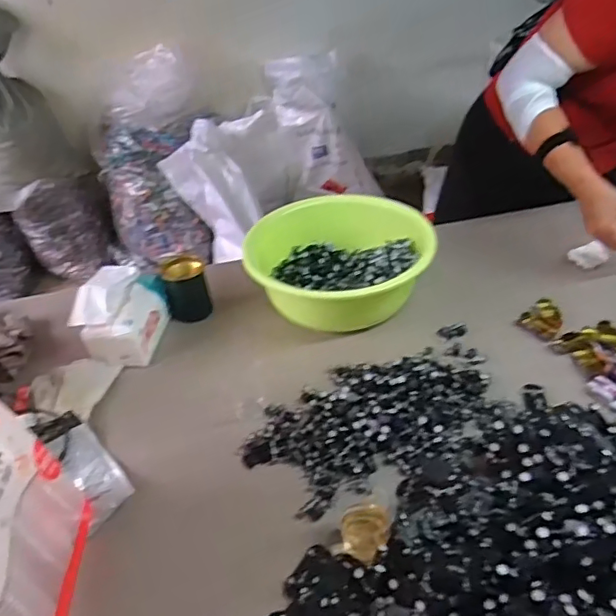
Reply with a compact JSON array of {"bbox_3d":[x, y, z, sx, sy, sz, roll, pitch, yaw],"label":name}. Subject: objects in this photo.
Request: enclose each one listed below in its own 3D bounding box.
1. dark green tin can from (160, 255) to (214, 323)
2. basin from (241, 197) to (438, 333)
[{"bbox_3d":[-0.219,-0.036,1.018,0.077,0.096,0.063,-15,39,-13],"label":"dark green tin can"},{"bbox_3d":[0.059,-0.081,1.026,0.325,0.120,0.269,-2,38,3],"label":"basin"}]

